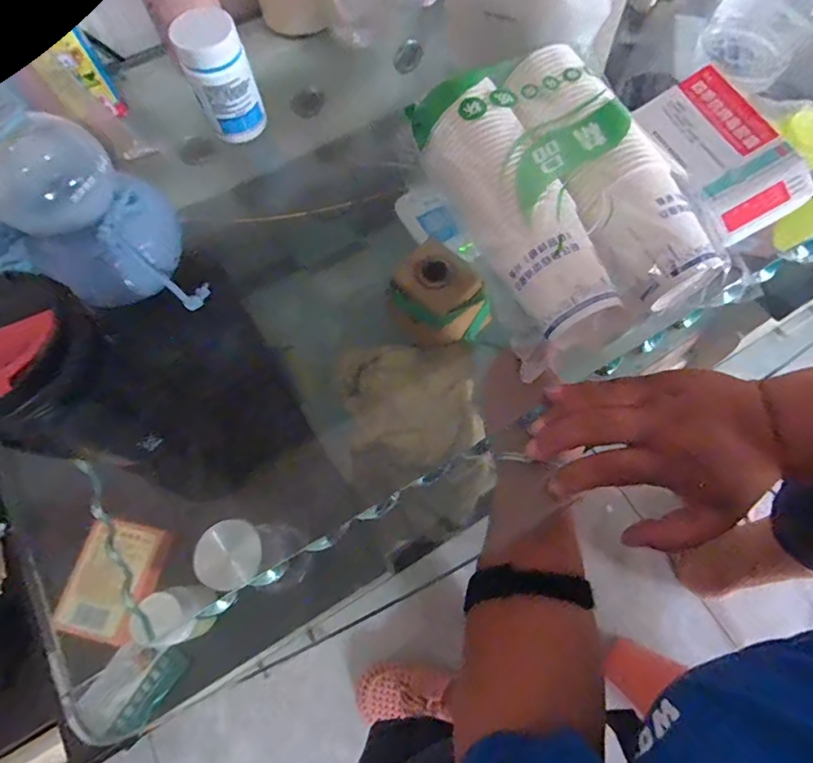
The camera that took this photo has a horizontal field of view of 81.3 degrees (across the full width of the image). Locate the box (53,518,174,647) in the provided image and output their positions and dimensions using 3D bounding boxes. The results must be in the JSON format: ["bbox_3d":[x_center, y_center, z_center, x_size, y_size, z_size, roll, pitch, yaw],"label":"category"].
[{"bbox_3d":[-0.253,0.170,0.408,0.067,0.020,0.093,10,69,5],"label":"box"}]

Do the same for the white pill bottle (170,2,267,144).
[{"bbox_3d":[-0.157,-0.259,0.406,0.049,0.084,0.042,-15,69,-5],"label":"white pill bottle"}]

